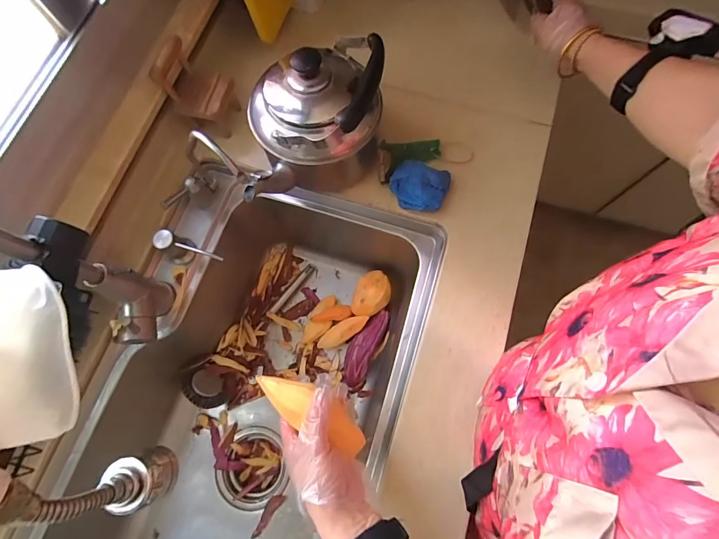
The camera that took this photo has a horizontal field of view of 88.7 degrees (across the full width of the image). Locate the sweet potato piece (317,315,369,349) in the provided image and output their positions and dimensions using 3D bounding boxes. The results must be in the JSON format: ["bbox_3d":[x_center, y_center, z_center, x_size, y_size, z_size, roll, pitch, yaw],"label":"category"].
[{"bbox_3d":[-0.035,0.121,0.710,0.115,0.022,0.033,-34,73,21],"label":"sweet potato piece"}]

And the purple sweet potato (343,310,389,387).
[{"bbox_3d":[0.010,0.150,0.711,0.049,0.056,0.151,25,75,8],"label":"purple sweet potato"}]

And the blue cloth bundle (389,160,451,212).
[{"bbox_3d":[0.091,-0.130,0.548,0.082,0.044,0.074,17,74,6],"label":"blue cloth bundle"}]

